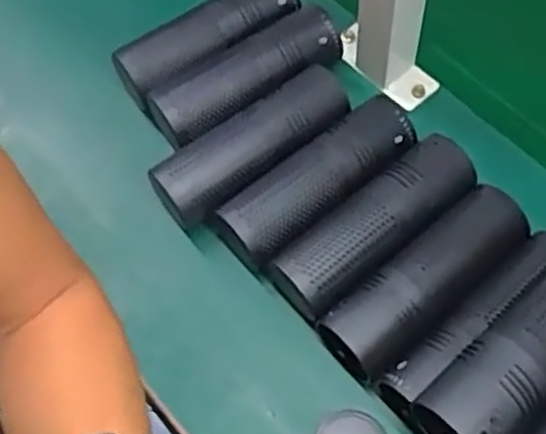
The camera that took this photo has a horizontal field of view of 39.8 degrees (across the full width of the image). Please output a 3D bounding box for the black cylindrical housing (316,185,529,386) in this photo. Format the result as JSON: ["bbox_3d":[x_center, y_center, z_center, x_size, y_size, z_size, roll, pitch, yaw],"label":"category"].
[{"bbox_3d":[0.111,0.048,0.540,0.163,0.054,0.057,-40,68,-15],"label":"black cylindrical housing"}]

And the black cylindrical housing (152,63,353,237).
[{"bbox_3d":[-0.014,-0.053,0.599,0.169,0.046,0.056,-34,66,-13],"label":"black cylindrical housing"}]

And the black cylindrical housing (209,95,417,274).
[{"bbox_3d":[0.037,-0.024,0.582,0.162,0.052,0.062,-37,67,-14],"label":"black cylindrical housing"}]

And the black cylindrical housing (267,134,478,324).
[{"bbox_3d":[0.076,0.009,0.558,0.162,0.053,0.052,-38,67,-14],"label":"black cylindrical housing"}]

